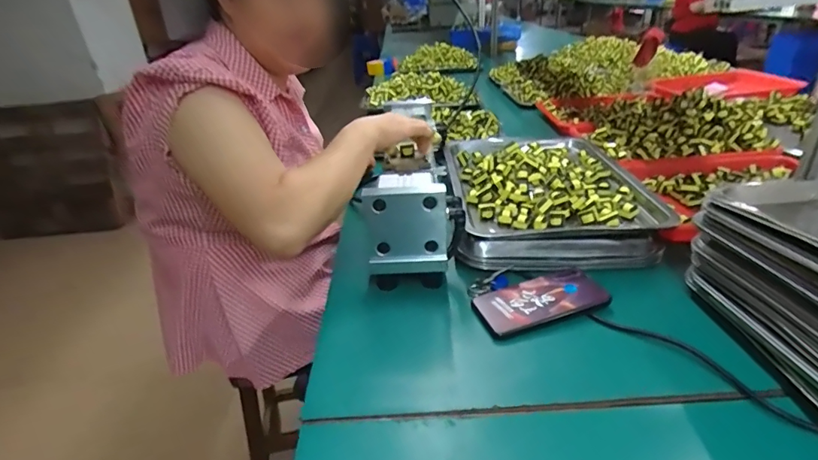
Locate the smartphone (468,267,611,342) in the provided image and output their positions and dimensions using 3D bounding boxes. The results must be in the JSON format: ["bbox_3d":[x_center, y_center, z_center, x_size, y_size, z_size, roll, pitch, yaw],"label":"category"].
[{"bbox_3d":[0.157,0.083,0.540,0.151,0.011,0.073,-13,32,-8],"label":"smartphone"}]

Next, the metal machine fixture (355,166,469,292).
[{"bbox_3d":[0.007,0.000,0.581,0.118,0.138,0.085,0,29,6],"label":"metal machine fixture"}]

